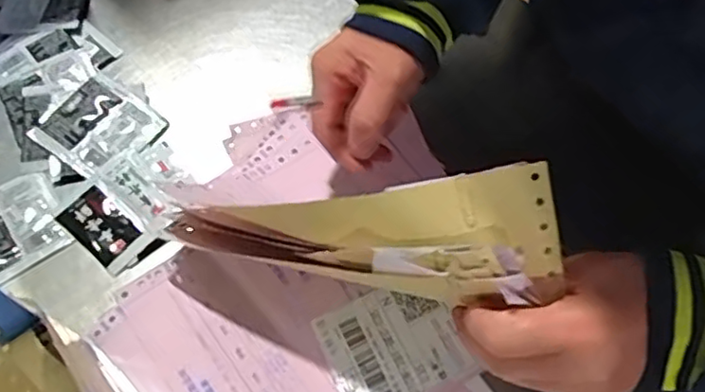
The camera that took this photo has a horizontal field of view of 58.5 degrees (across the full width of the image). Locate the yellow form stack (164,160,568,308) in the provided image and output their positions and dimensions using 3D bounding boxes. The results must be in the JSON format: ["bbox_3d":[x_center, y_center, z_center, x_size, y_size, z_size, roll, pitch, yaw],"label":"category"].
[{"bbox_3d":[-0.009,0.023,0.348,0.230,0.054,0.058,-1,59,24],"label":"yellow form stack"}]

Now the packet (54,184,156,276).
[{"bbox_3d":[-0.177,0.023,0.447,0.066,0.006,0.045,37,67,17],"label":"packet"}]

